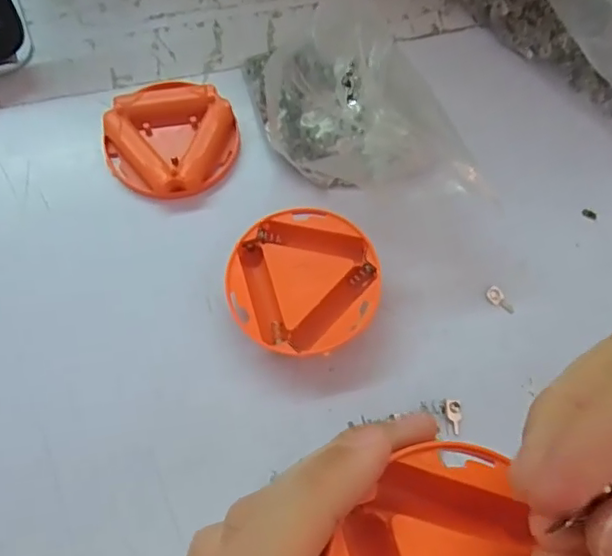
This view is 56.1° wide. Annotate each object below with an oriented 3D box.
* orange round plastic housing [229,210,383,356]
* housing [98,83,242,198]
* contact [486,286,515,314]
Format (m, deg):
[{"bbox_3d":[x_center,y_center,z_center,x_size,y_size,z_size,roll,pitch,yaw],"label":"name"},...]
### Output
[{"bbox_3d":[-0.001,0.002,0.251,0.062,0.021,0.063,0,68,-1],"label":"orange round plastic housing"},{"bbox_3d":[-0.066,-0.067,0.280,0.063,0.013,0.058,0,68,-1],"label":"housing"},{"bbox_3d":[0.088,0.010,0.259,0.007,0.004,0.015,-33,73,-13],"label":"contact"}]

